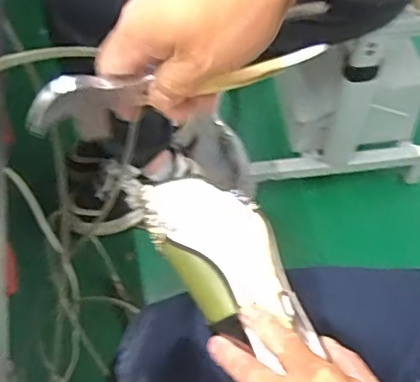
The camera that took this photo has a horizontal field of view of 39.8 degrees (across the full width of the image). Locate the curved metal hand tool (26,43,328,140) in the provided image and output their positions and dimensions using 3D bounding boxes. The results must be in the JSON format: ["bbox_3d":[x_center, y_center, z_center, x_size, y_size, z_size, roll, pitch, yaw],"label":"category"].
[{"bbox_3d":[-0.018,-0.068,0.379,0.197,0.039,0.020,-14,56,-14],"label":"curved metal hand tool"}]

